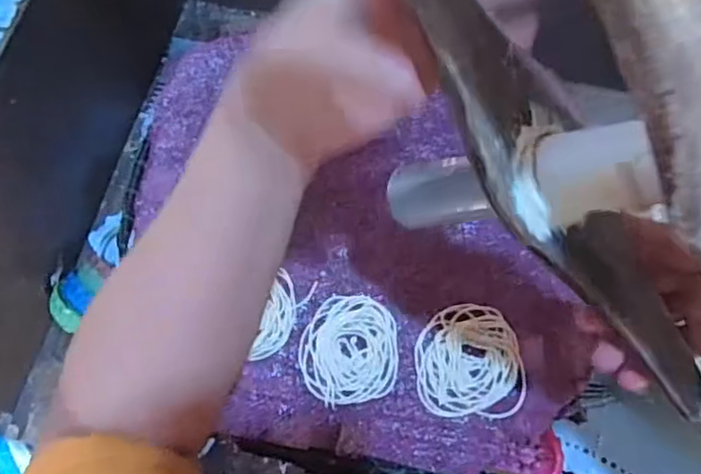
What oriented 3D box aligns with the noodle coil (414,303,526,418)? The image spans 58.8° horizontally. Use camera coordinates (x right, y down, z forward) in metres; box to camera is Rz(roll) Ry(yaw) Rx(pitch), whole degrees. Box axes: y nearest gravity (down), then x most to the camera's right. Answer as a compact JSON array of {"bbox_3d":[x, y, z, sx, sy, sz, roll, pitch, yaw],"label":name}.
[{"bbox_3d":[0.080,0.082,0.419,0.069,0.008,0.074,0,69,-1],"label":"noodle coil"}]

